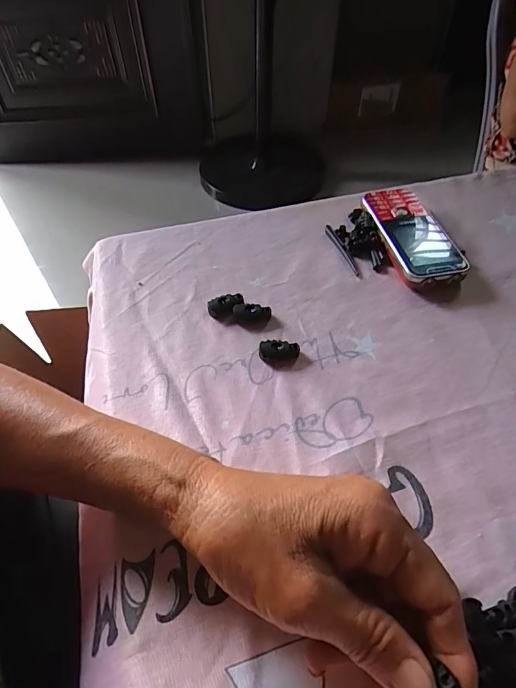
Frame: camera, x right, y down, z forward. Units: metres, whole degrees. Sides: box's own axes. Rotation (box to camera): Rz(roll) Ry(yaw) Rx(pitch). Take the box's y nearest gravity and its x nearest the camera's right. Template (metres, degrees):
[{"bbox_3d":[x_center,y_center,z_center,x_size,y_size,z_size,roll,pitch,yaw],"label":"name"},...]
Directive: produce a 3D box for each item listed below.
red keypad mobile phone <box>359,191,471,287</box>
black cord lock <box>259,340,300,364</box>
[{"bbox_3d":[0.138,-0.098,0.377,0.061,0.019,0.118,-10,52,-7],"label":"red keypad mobile phone"},{"bbox_3d":[0.015,0.006,0.301,0.028,0.009,0.014,1,51,2],"label":"black cord lock"}]

